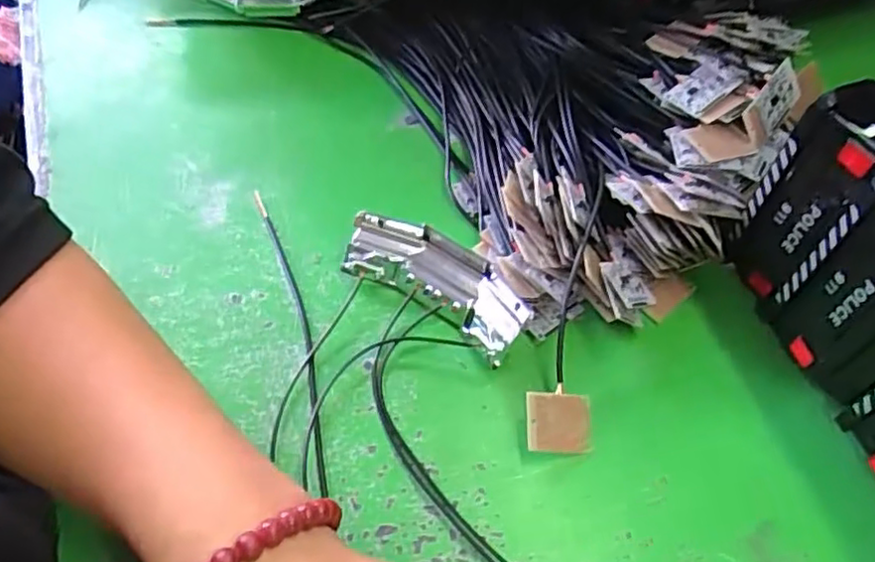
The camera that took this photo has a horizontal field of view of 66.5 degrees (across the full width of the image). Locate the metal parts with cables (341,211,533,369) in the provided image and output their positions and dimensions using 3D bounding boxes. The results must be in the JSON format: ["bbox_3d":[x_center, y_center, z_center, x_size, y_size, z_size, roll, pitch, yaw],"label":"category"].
[{"bbox_3d":[0.001,0.000,0.331,0.095,0.026,0.037,31,61,18],"label":"metal parts with cables"}]

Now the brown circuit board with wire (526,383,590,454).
[{"bbox_3d":[0.054,0.062,0.299,0.032,0.004,0.028,7,74,-20],"label":"brown circuit board with wire"}]

